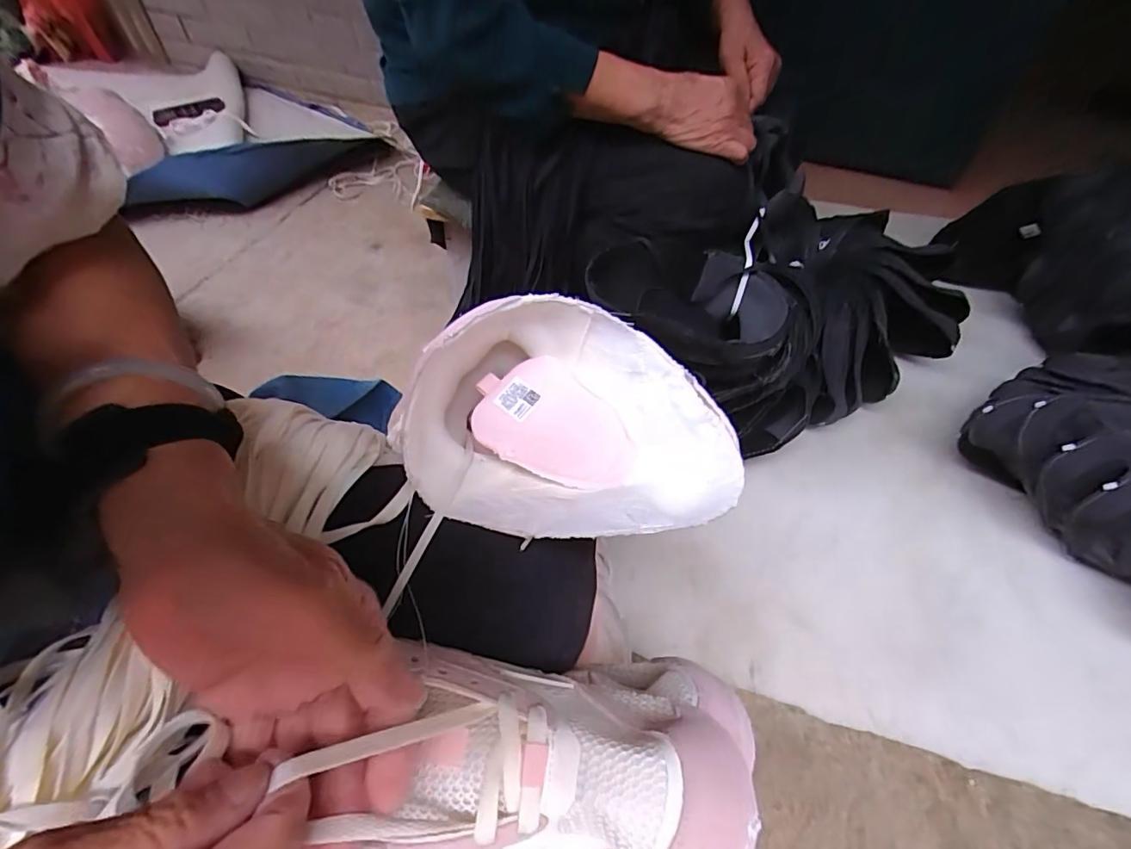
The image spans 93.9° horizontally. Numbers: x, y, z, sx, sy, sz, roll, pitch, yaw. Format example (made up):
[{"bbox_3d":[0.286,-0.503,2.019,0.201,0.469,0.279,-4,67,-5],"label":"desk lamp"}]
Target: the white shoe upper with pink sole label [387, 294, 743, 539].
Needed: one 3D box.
[{"bbox_3d":[-0.002,0.002,0.328,0.214,0.090,0.142,16,53,12],"label":"white shoe upper with pink sole label"}]

